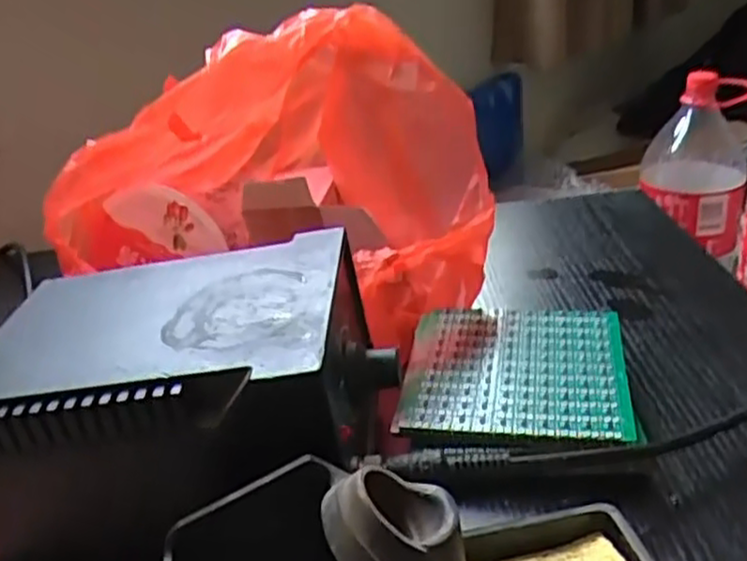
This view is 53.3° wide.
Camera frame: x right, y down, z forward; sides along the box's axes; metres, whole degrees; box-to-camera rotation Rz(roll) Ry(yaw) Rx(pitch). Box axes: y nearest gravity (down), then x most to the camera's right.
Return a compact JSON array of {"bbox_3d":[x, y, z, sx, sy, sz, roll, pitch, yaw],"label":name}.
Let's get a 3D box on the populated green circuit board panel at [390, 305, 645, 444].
[{"bbox_3d":[0.066,0.040,0.343,0.098,0.005,0.093,2,30,12],"label":"populated green circuit board panel"}]

